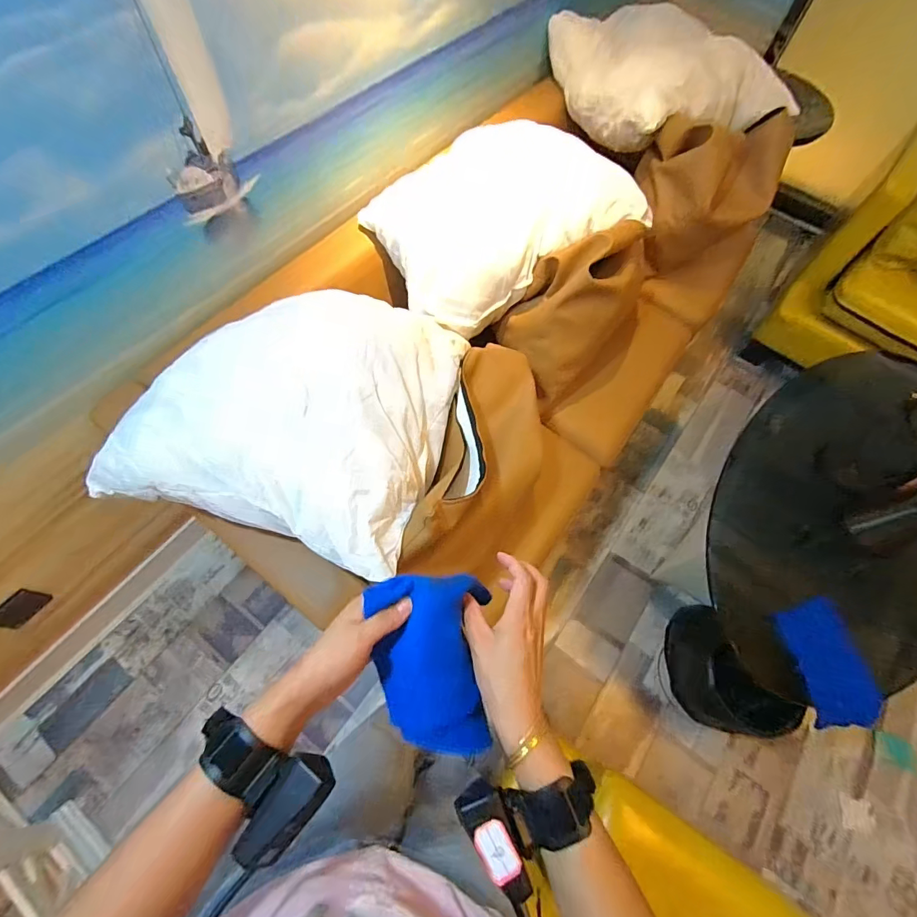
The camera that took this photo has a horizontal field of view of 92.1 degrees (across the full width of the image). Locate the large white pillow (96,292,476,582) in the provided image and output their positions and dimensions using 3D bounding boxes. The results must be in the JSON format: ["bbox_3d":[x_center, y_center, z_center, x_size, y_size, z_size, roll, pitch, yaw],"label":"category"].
[{"bbox_3d":[-0.243,-0.129,0.756,0.453,0.161,0.534,16,65,4],"label":"large white pillow"}]

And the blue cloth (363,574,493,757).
[{"bbox_3d":[-0.023,0.177,0.379,0.100,0.066,0.137,-1,65,-4],"label":"blue cloth"}]

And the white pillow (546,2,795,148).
[{"bbox_3d":[0.543,-1.095,1.259,0.348,0.196,0.639,-22,68,-13],"label":"white pillow"}]

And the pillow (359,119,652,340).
[{"bbox_3d":[0.100,-0.564,1.033,0.544,0.204,0.376,-29,69,-16],"label":"pillow"}]

